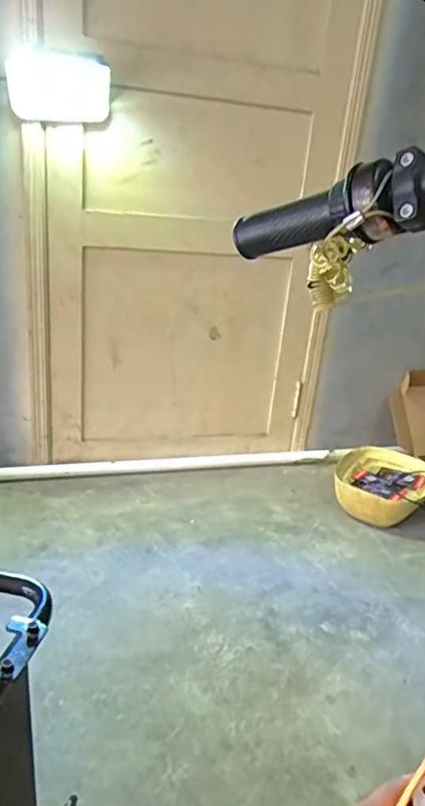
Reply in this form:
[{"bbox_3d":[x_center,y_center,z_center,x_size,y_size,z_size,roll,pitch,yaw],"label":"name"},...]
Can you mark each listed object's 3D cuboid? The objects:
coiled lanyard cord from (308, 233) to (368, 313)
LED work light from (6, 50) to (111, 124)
[{"bbox_3d":[0.109,-0.115,0.497,0.046,0.064,0.028,8,23,7],"label":"coiled lanyard cord"},{"bbox_3d":[-0.361,-0.750,1.329,0.257,0.143,0.044,-18,33,-41],"label":"LED work light"}]

